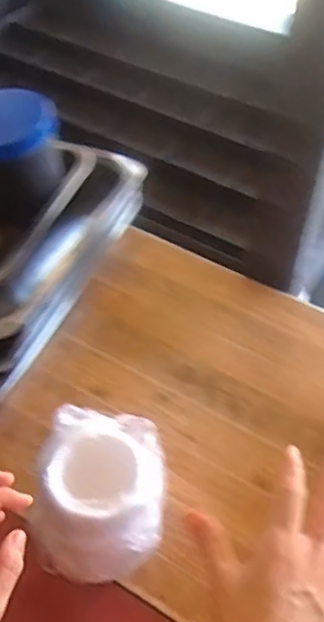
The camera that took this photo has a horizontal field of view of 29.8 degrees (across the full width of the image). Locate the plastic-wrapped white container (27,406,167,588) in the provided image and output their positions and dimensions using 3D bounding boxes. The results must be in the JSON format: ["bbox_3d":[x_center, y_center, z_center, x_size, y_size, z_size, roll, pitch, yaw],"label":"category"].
[{"bbox_3d":[-0.062,0.170,0.562,0.123,0.097,0.131,0,52,0],"label":"plastic-wrapped white container"}]

